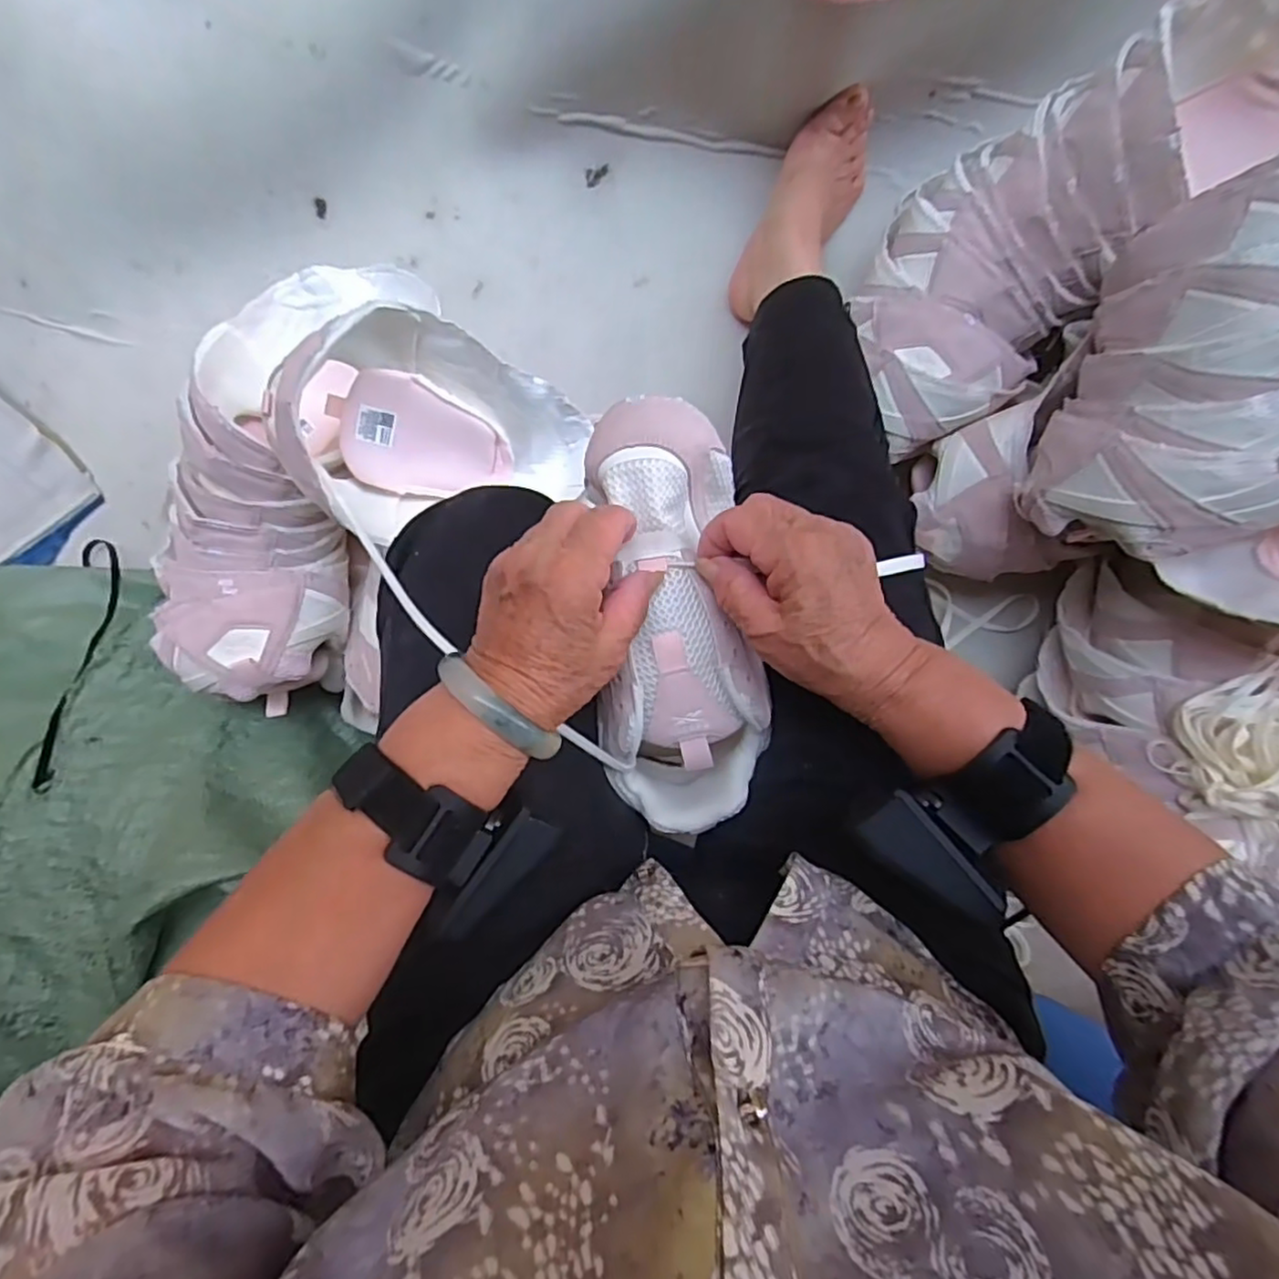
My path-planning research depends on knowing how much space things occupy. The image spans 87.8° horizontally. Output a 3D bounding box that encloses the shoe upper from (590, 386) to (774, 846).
[{"bbox_3d":[0.020,-0.007,0.374,0.089,0.065,0.236,-5,103,4],"label":"shoe upper"}]

